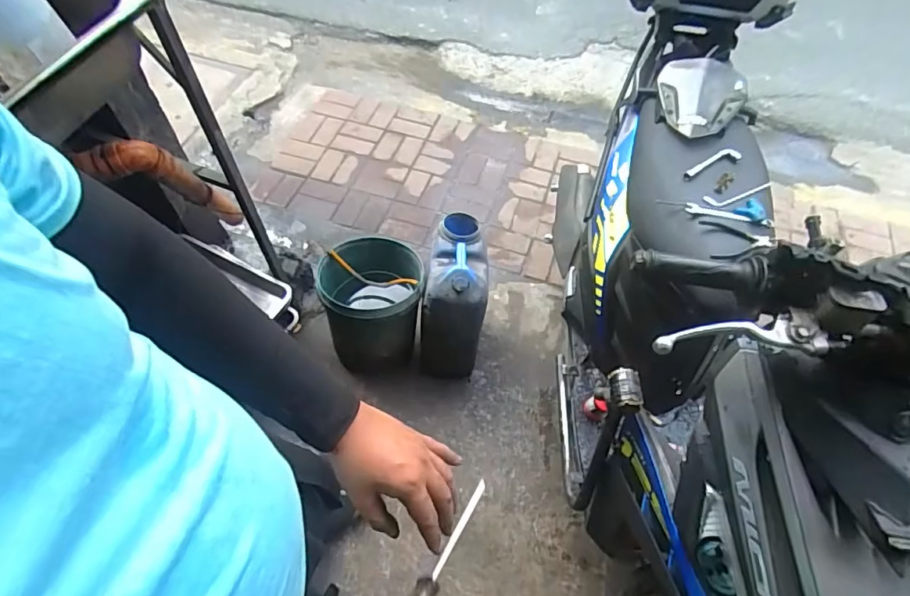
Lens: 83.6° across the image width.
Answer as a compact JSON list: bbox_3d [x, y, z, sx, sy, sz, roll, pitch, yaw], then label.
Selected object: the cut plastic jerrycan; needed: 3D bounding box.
[{"bbox_3d":[0.008,0.003,1.569,0.181,0.427,0.386,7,58,3],"label":"cut plastic jerrycan"}]

